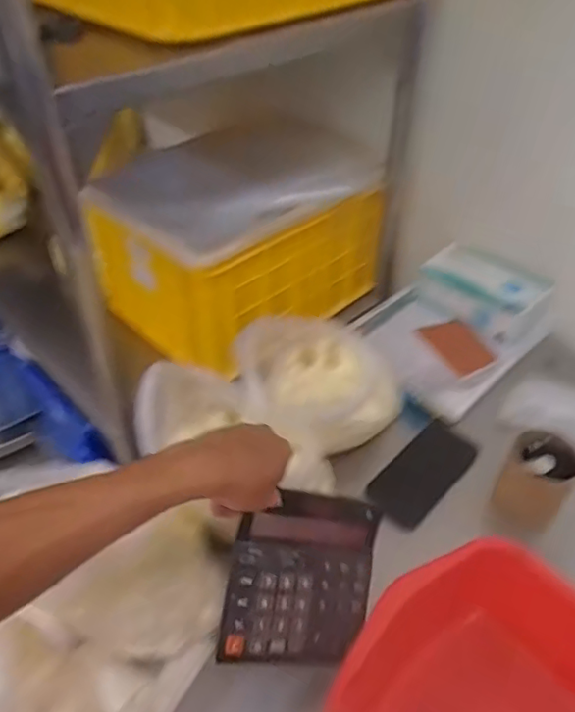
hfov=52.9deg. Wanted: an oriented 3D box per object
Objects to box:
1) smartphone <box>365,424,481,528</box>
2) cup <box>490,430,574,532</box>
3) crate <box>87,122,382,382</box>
[{"bbox_3d":[0.186,0.155,0.781,0.076,0.015,0.167,40,59,21],"label":"smartphone"},{"bbox_3d":[0.308,0.154,0.718,0.081,0.115,0.088,23,47,23],"label":"cup"},{"bbox_3d":[-0.077,-0.231,1.091,0.350,0.244,0.471,31,51,30],"label":"crate"}]

